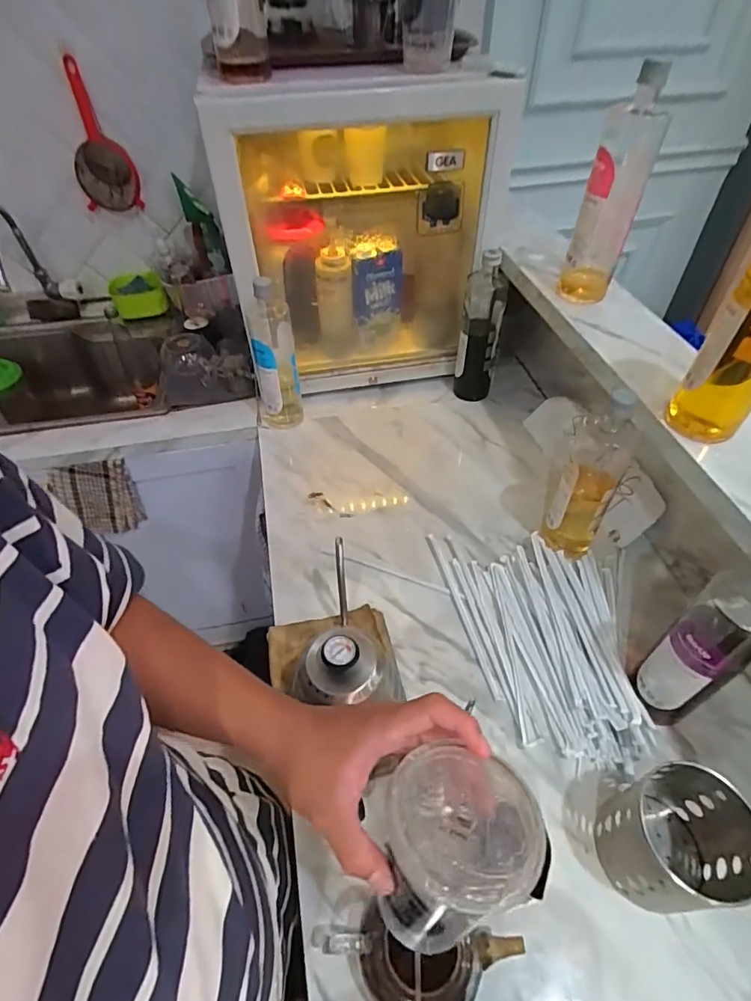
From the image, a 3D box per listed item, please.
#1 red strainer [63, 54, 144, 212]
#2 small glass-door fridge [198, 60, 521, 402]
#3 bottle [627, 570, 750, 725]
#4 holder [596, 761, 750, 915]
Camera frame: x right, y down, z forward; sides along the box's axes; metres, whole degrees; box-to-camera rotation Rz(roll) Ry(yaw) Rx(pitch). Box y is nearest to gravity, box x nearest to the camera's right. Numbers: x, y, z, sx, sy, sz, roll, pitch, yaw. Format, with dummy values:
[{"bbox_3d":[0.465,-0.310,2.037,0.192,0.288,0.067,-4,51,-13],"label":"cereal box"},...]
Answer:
[{"bbox_3d":[-0.592,-0.756,1.072,0.120,0.259,0.084,-18,50,-17],"label":"red strainer"},{"bbox_3d":[-0.040,-0.498,0.952,0.420,0.489,0.386,-6,49,-4],"label":"small glass-door fridge"},{"bbox_3d":[0.336,0.148,0.511,0.064,0.261,0.068,-1,48,1],"label":"bottle"},{"bbox_3d":[0.277,0.312,0.465,0.105,0.118,0.097,1,47,-1],"label":"holder"}]

